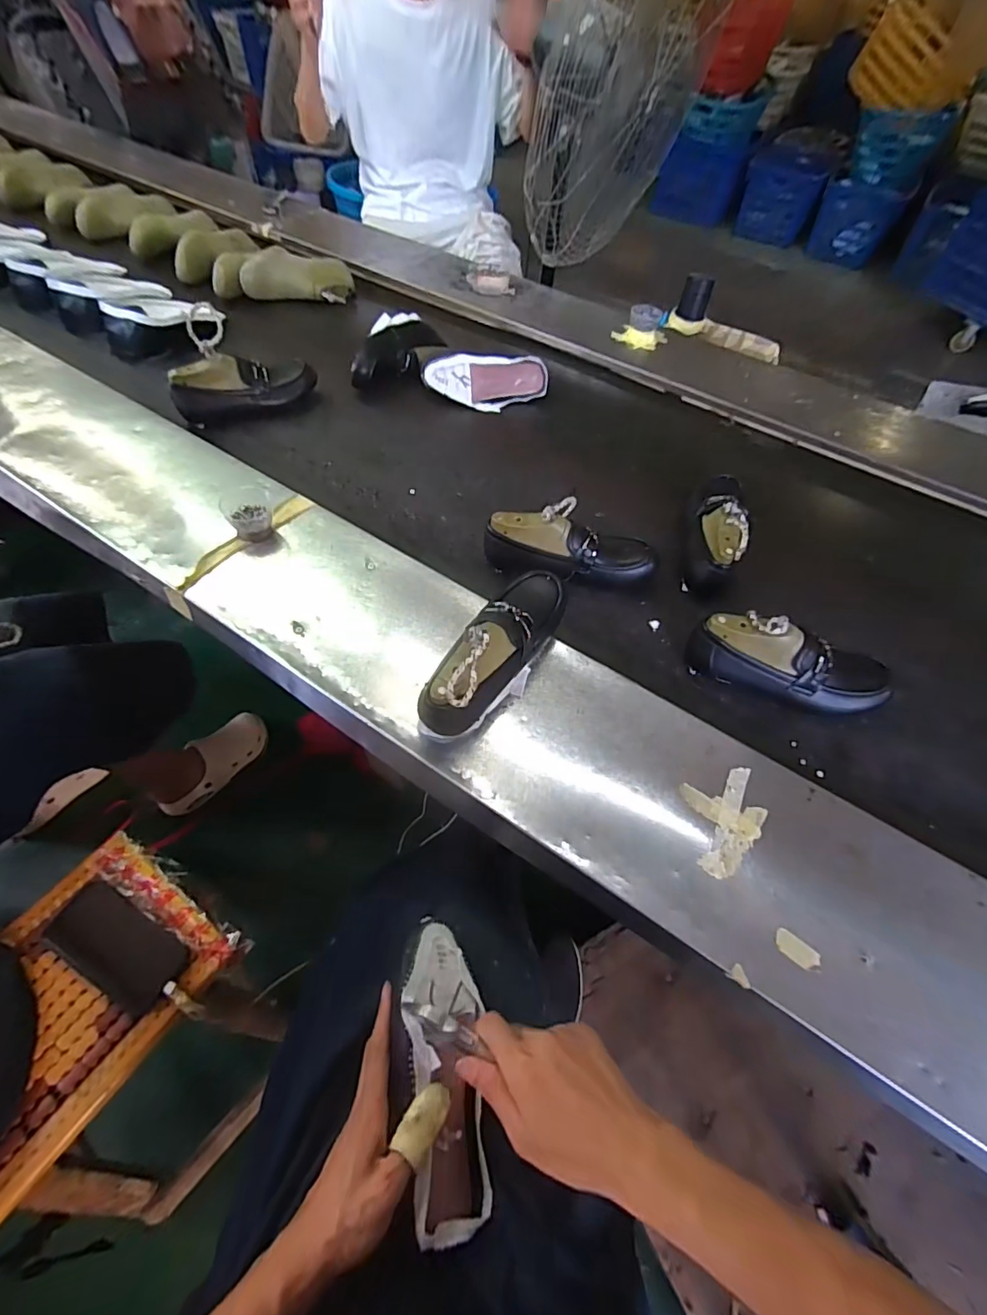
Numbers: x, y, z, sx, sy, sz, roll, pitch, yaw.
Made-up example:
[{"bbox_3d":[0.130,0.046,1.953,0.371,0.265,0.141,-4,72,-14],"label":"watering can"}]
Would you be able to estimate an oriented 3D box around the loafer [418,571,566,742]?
[{"bbox_3d":[0.006,-0.017,0.573,0.077,0.110,0.227,28,57,14],"label":"loafer"}]

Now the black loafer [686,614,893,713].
[{"bbox_3d":[0.365,0.009,0.645,0.234,0.097,0.075,18,55,8],"label":"black loafer"}]

